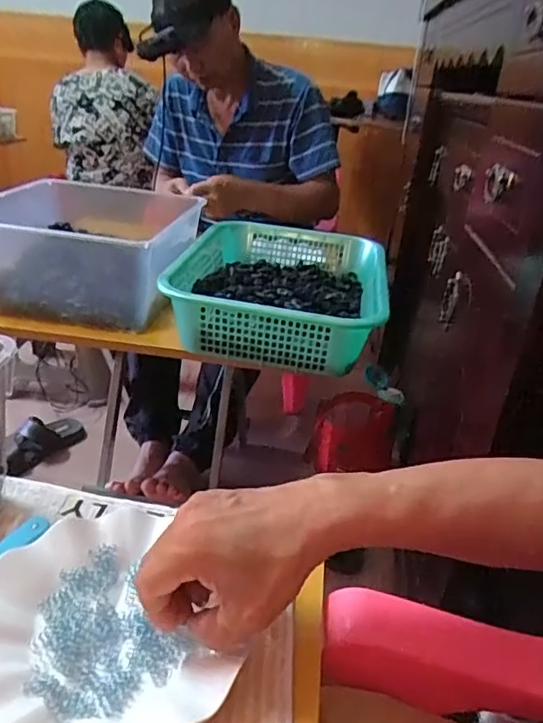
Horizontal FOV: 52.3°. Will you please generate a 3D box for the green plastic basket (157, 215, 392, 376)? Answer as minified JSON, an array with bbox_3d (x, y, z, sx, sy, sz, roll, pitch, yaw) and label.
[{"bbox_3d":[0.010,-0.121,0.857,0.301,0.101,0.391,8,28,4],"label":"green plastic basket"}]

